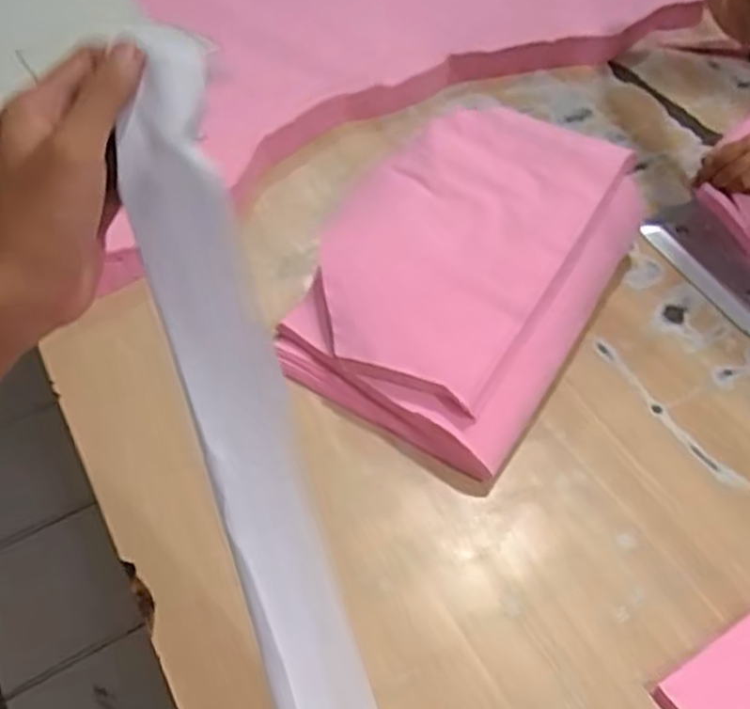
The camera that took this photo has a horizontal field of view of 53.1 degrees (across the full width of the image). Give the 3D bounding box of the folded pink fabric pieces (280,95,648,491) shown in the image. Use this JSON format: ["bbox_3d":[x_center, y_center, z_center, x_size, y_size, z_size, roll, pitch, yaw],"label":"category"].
[{"bbox_3d":[0.096,-0.105,0.830,0.291,0.126,0.411,26,57,19],"label":"folded pink fabric pieces"}]

